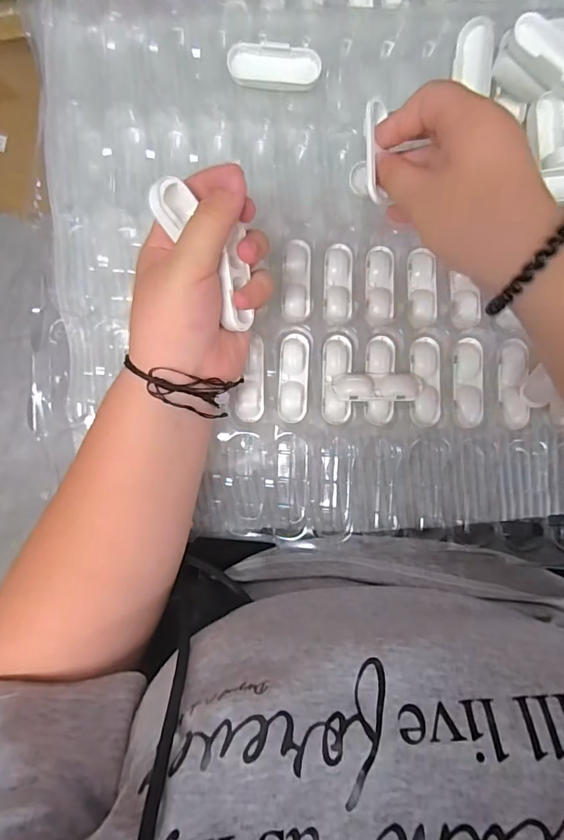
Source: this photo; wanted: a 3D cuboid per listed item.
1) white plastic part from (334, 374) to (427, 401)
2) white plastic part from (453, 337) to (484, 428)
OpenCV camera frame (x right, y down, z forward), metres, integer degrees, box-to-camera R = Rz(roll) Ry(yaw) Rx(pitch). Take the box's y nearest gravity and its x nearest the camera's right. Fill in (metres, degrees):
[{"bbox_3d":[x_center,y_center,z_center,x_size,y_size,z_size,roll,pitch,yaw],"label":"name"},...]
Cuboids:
[{"bbox_3d":[0.067,-0.023,0.323,0.062,0.014,0.019,1,99,4],"label":"white plastic part"},{"bbox_3d":[0.132,-0.027,0.327,0.021,0.007,0.062,2,86,3],"label":"white plastic part"}]

